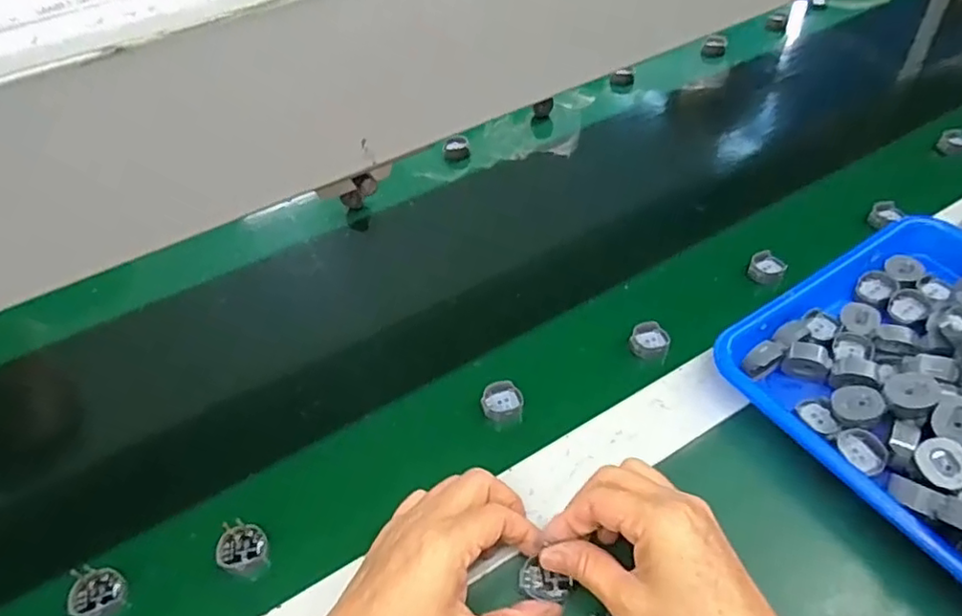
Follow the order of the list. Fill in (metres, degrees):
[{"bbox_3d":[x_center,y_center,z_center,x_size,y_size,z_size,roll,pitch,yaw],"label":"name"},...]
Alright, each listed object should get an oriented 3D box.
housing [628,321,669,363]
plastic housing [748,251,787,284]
[{"bbox_3d":[0.130,0.026,0.468,0.029,0.016,0.028,-3,48,3],"label":"housing"},{"bbox_3d":[0.239,-0.033,0.509,0.027,0.012,0.027,-3,48,3],"label":"plastic housing"}]

